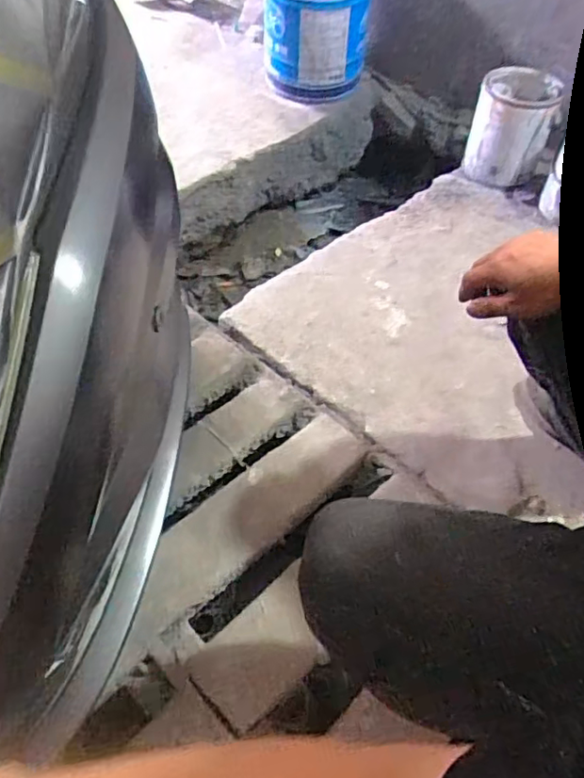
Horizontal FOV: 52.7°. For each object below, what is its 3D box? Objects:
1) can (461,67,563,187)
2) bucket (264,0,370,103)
[{"bbox_3d":[0.493,-0.596,1.337,0.165,0.194,0.187,14,55,8],"label":"can"},{"bbox_3d":[0.059,-0.975,1.529,0.250,0.387,0.271,-5,54,-5],"label":"bucket"}]

